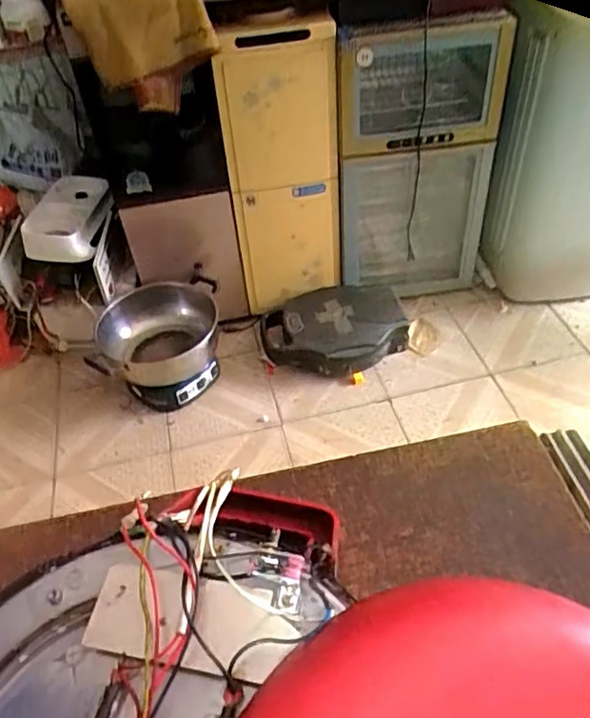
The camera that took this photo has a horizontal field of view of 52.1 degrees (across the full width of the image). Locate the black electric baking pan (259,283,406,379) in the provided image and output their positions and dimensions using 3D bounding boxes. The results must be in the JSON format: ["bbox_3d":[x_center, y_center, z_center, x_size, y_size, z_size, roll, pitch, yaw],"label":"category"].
[{"bbox_3d":[0.111,-0.097,1.768,0.403,0.156,0.313,-15,47,-9],"label":"black electric baking pan"}]

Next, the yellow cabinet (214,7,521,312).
[{"bbox_3d":[0.184,-0.576,1.755,0.729,0.791,0.426,-5,46,0],"label":"yellow cabinet"}]

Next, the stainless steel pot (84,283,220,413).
[{"bbox_3d":[-0.382,-0.021,1.711,0.345,0.205,0.299,-7,46,-2],"label":"stainless steel pot"}]

